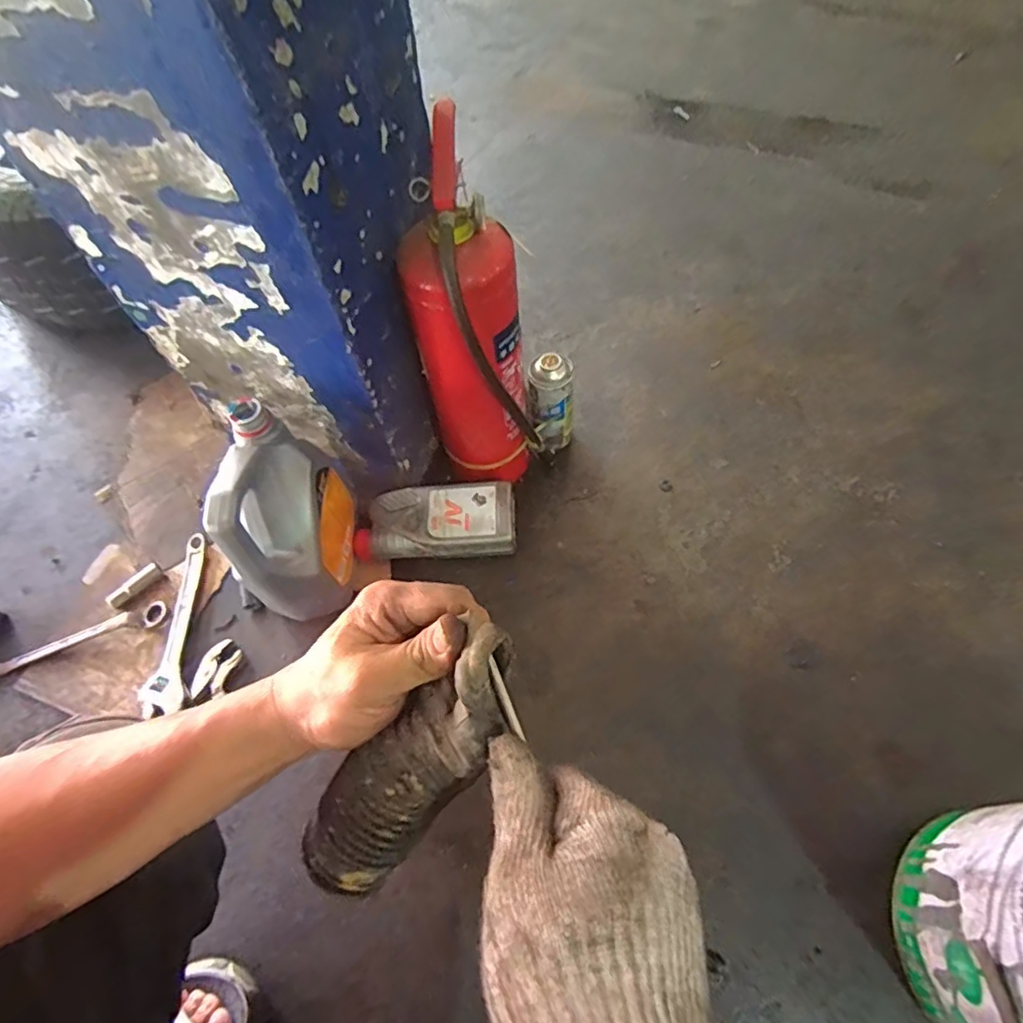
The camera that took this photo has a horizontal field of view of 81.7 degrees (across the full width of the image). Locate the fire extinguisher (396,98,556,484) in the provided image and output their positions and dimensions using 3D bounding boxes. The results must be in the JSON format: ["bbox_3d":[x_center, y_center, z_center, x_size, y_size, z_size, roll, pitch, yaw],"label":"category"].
[{"bbox_3d":[-0.047,-0.188,0.747,0.127,0.468,0.144,-41,68,-18],"label":"fire extinguisher"}]

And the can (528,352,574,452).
[{"bbox_3d":[0.060,-0.153,0.891,0.063,0.173,0.063,-1,62,2],"label":"can"}]

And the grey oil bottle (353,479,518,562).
[{"bbox_3d":[-0.104,0.017,0.862,0.218,0.058,0.116,-6,62,-1],"label":"grey oil bottle"}]

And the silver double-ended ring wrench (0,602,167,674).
[{"bbox_3d":[-0.638,0.185,0.828,0.295,0.023,0.034,-19,63,-8],"label":"silver double-ended ring wrench"}]

